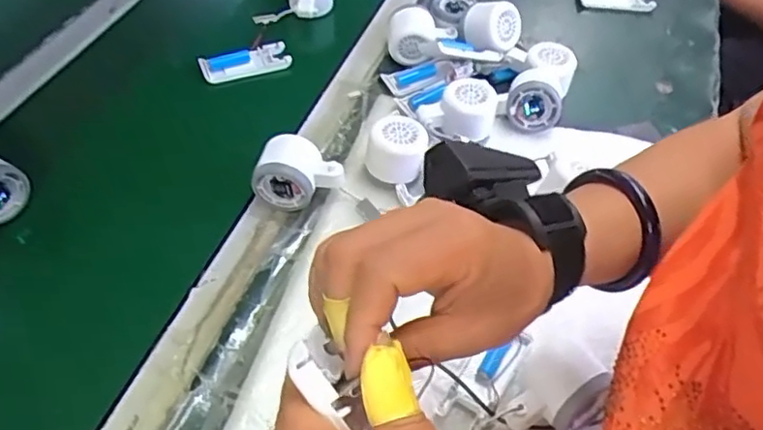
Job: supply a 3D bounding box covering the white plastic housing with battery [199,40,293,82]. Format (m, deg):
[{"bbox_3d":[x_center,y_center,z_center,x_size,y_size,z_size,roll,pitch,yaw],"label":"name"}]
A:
[{"bbox_3d":[-0.167,-0.188,0.758,0.105,0.023,0.027,-15,54,-15],"label":"white plastic housing with battery"}]

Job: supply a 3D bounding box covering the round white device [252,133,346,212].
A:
[{"bbox_3d":[-0.080,-0.040,0.605,0.086,0.057,0.049,2,51,-1],"label":"round white device"}]

